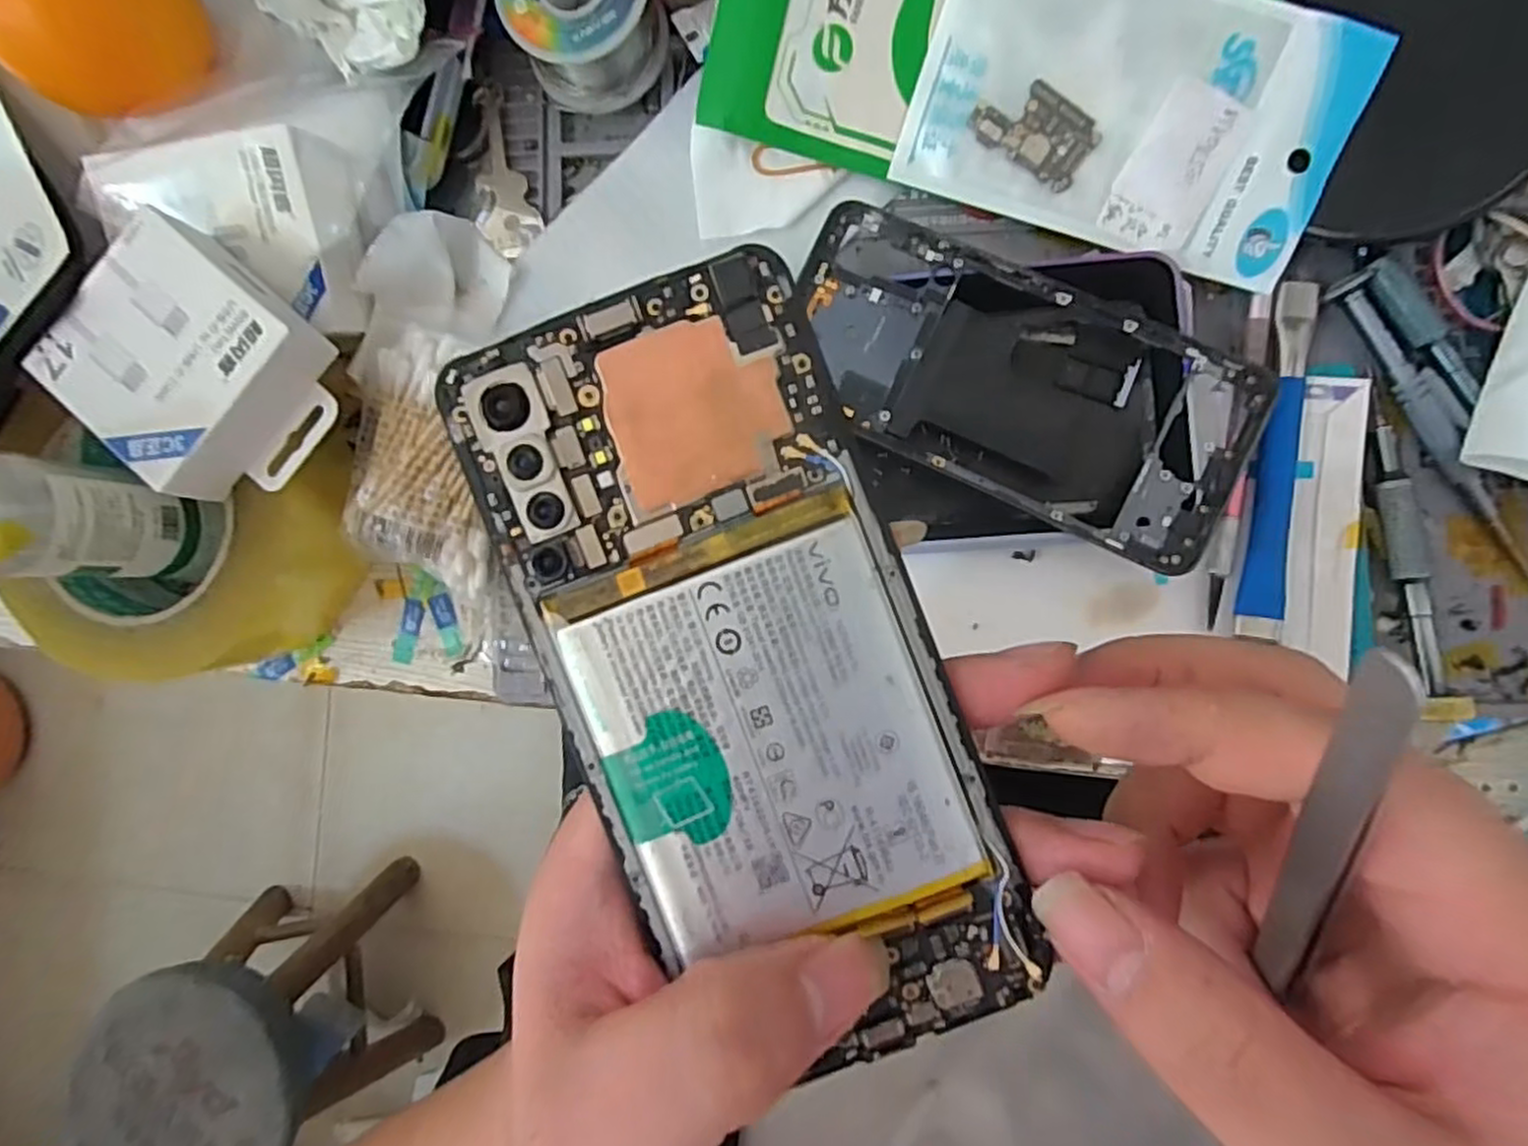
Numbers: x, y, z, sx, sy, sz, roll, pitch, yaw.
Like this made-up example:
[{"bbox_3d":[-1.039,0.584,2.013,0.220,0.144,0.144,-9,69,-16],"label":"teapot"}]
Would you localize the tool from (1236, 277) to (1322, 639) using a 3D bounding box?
[{"bbox_3d":[0.178,-0.040,0.248,0.014,0.010,0.124,9,91,5],"label":"tool"}]

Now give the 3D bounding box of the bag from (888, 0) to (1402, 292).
[{"bbox_3d":[0.123,-0.157,0.244,0.138,0.004,0.080,21,111,6],"label":"bag"}]

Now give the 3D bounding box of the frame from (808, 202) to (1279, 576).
[{"bbox_3d":[0.083,-0.065,0.248,0.159,0.015,0.075,26,92,5],"label":"frame"}]

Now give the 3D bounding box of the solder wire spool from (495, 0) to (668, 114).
[{"bbox_3d":[-0.065,-0.204,0.263,0.052,0.037,0.048,0,90,5],"label":"solder wire spool"}]

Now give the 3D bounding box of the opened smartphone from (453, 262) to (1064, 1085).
[{"bbox_3d":[-0.002,0.019,0.139,0.072,0.009,0.154,-25,90,5],"label":"opened smartphone"}]

